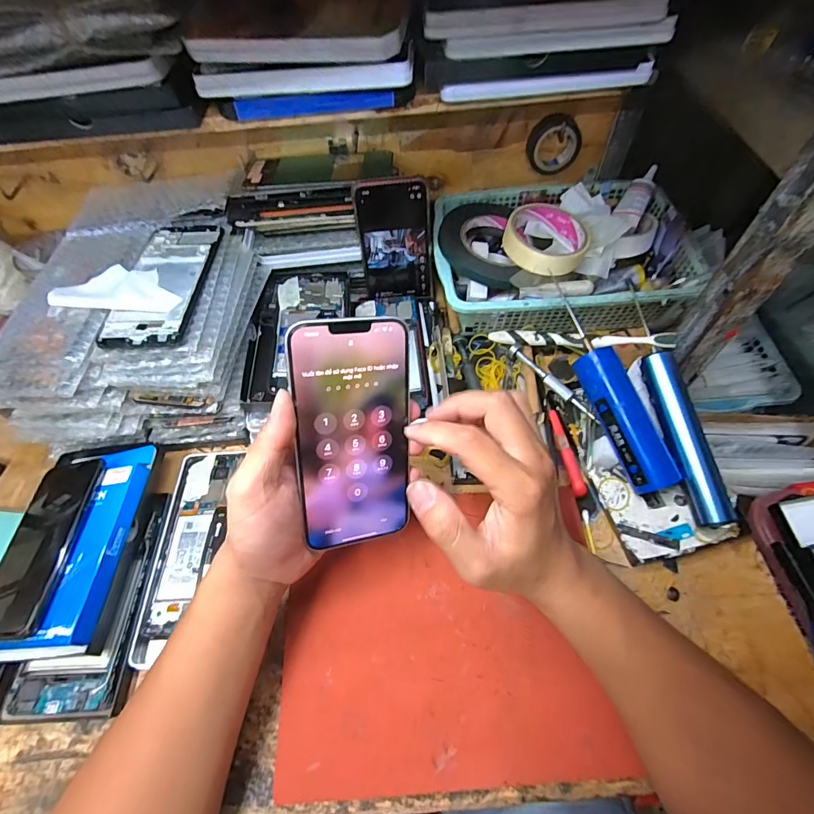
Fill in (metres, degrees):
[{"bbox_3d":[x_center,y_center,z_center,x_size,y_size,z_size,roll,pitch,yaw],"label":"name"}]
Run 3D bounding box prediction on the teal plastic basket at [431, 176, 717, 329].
[{"bbox_3d":[0.173,-0.173,0.488,0.273,0.071,0.190,-1,58,4],"label":"teal plastic basket"}]

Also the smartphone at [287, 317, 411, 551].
[{"bbox_3d":[-0.034,0.021,0.283,0.075,0.157,0.004,-6,20,-20],"label":"smartphone"}]

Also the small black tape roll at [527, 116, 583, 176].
[{"bbox_3d":[0.164,-0.292,0.475,0.055,0.052,0.028,-5,58,1],"label":"small black tape roll"}]

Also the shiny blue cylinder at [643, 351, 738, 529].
[{"bbox_3d":[0.246,0.025,0.376,0.028,0.023,0.154,-9,73,-4],"label":"shiny blue cylinder"}]

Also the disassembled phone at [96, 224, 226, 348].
[{"bbox_3d":[-0.221,-0.116,0.388,0.071,0.005,0.150,-1,58,4],"label":"disassembled phone"}]

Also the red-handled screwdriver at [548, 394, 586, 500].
[{"bbox_3d":[0.150,0.034,0.408,0.013,0.018,0.107,-9,58,-1],"label":"red-handled screwdriver"}]

